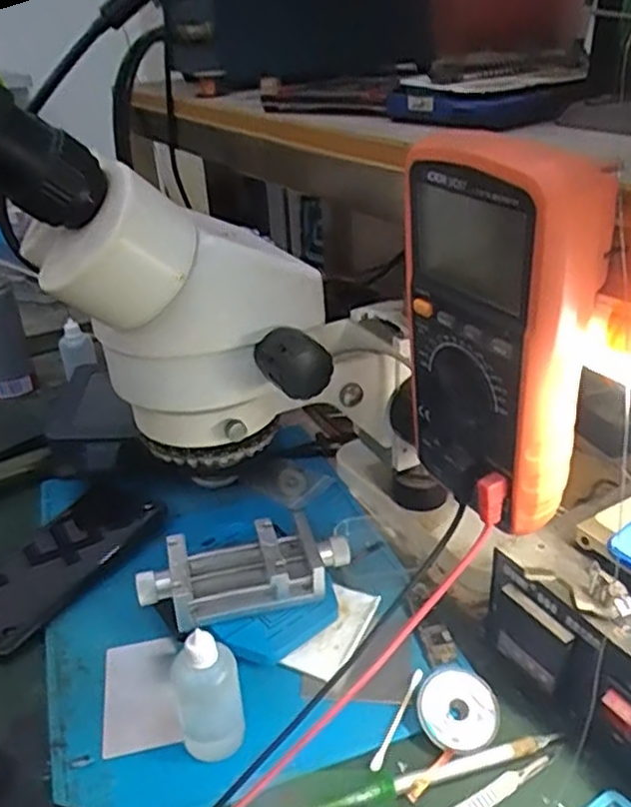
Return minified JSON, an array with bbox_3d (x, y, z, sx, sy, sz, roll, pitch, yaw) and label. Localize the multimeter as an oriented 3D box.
[{"bbox_3d":[0.083,-0.030,0.321,0.050,0.170,0.088,-15,31,-20],"label":"multimeter"}]

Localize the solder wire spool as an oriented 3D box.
[{"bbox_3d":[0.081,0.175,0.403,0.045,0.009,0.047,-5,51,6],"label":"solder wire spool"}]

